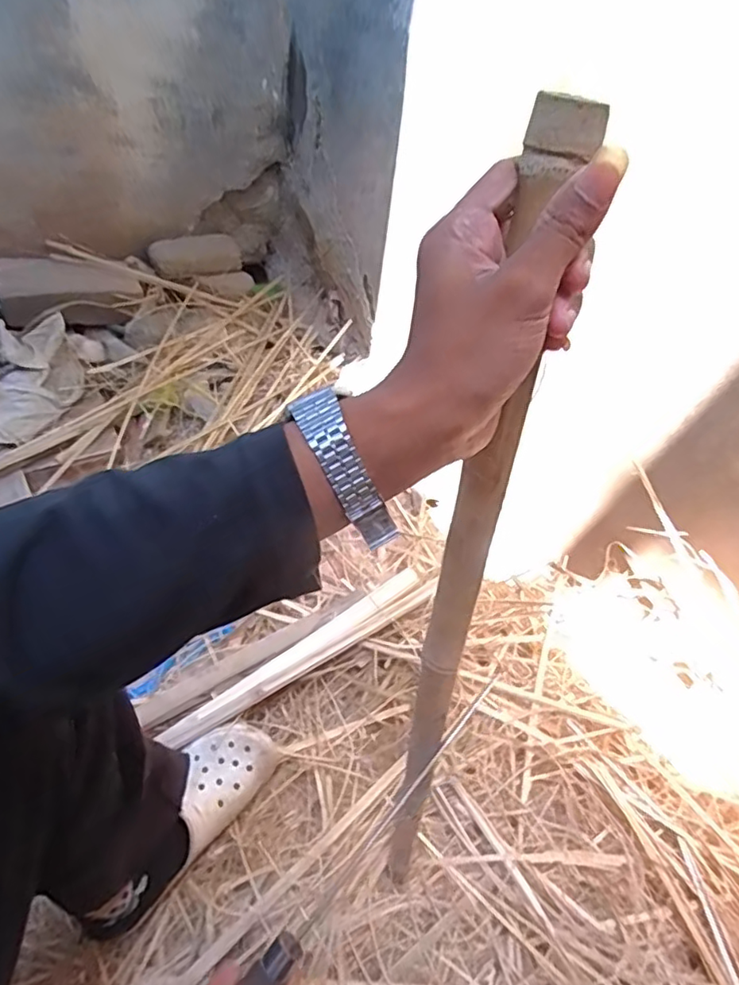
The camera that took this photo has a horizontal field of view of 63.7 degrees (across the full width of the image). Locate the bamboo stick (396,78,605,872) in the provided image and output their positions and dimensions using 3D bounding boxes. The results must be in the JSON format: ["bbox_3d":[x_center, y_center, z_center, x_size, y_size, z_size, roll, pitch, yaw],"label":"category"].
[{"bbox_3d":[0.053,0.123,0.432,0.028,0.679,0.015,11,37,8],"label":"bamboo stick"}]

